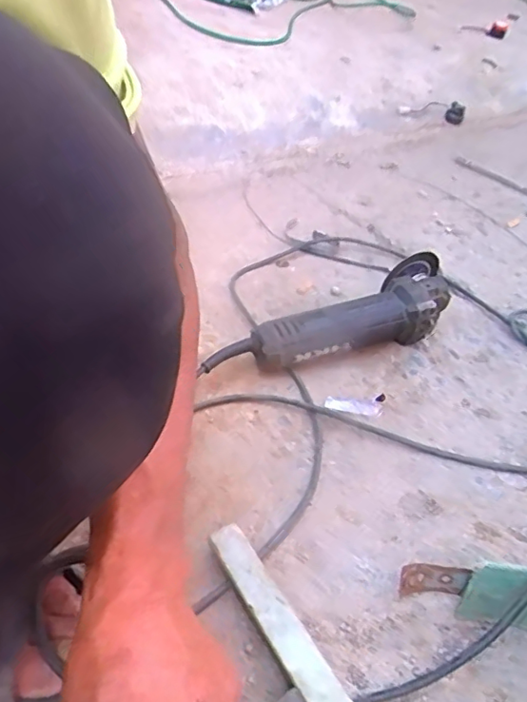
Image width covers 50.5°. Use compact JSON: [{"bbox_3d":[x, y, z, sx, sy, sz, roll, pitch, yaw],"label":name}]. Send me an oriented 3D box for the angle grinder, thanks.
[{"bbox_3d":[0.118,-0.031,0.685,0.309,0.073,0.095,-19,44,-27],"label":"angle grinder"}]

